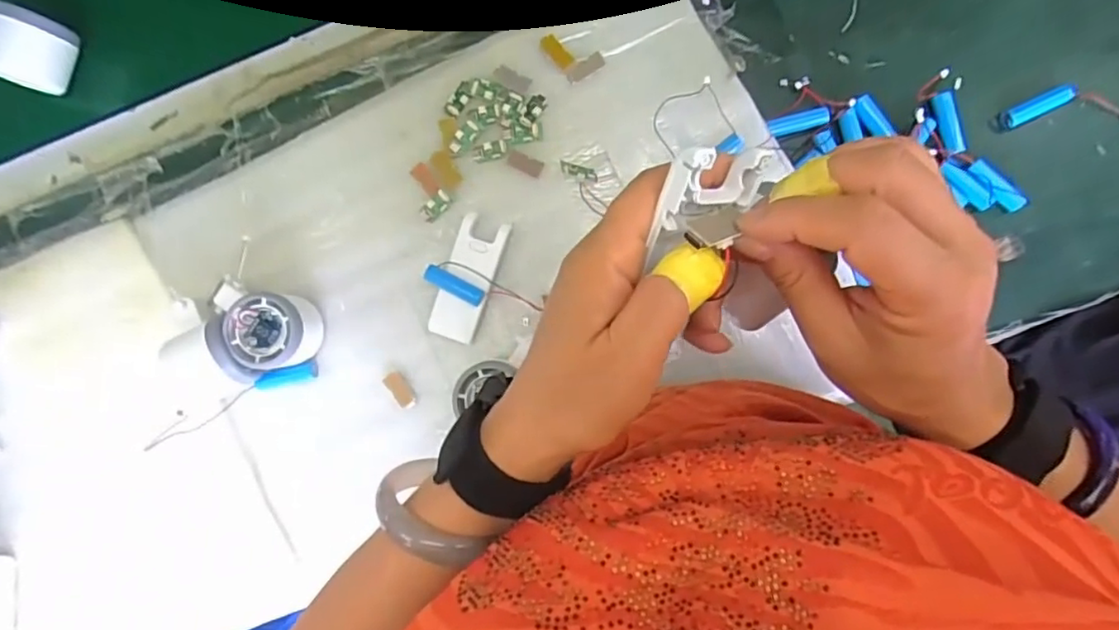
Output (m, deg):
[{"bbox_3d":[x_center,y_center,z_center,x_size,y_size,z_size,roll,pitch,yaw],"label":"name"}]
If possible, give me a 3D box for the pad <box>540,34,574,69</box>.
[{"bbox_3d":[-0.002,-0.215,0.497,0.013,0.005,0.030,-43,86,1],"label":"pad"}]

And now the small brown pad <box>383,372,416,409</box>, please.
[{"bbox_3d":[-0.132,0.062,0.508,0.015,0.004,0.032,-39,87,1],"label":"small brown pad"}]

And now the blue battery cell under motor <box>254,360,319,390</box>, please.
[{"bbox_3d":[-0.226,0.050,0.502,0.051,0.015,0.014,-15,87,3],"label":"blue battery cell under motor"}]

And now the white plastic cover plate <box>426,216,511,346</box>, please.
[{"bbox_3d":[-0.075,-0.030,0.500,0.045,0.017,0.101,19,89,4],"label":"white plastic cover plate"}]

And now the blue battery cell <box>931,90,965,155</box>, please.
[{"bbox_3d":[0.308,-0.152,0.486,0.017,0.015,0.049,-10,88,3],"label":"blue battery cell"}]

